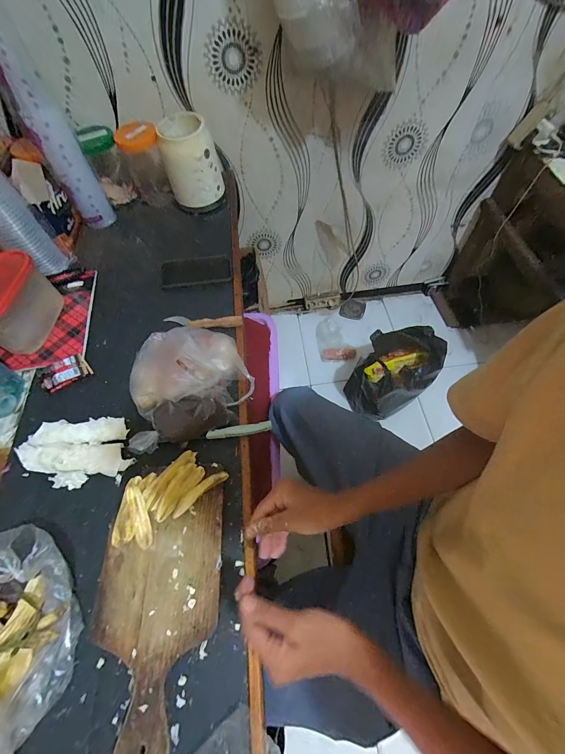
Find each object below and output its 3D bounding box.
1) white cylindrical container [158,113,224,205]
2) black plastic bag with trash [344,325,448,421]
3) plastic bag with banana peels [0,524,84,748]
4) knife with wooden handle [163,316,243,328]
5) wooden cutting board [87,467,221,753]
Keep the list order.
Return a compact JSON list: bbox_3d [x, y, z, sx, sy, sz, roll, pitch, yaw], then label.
[{"bbox_3d":[-0.215,-0.505,0.760,0.125,0.153,0.108,-18,61,-6],"label":"white cylindrical container"},{"bbox_3d":[0.371,-0.009,1.107,0.305,0.256,0.224,-40,66,-17],"label":"black plastic bag with trash"},{"bbox_3d":[-0.375,0.297,0.393,0.236,0.078,0.203,4,61,6],"label":"plastic bag with banana peels"},{"bbox_3d":[-0.164,-0.115,0.659,0.166,0.018,0.028,2,61,5],"label":"knife with wooden handle"},{"bbox_3d":[-0.167,0.299,0.428,0.160,0.018,0.309,-5,61,1],"label":"wooden cutting board"}]

